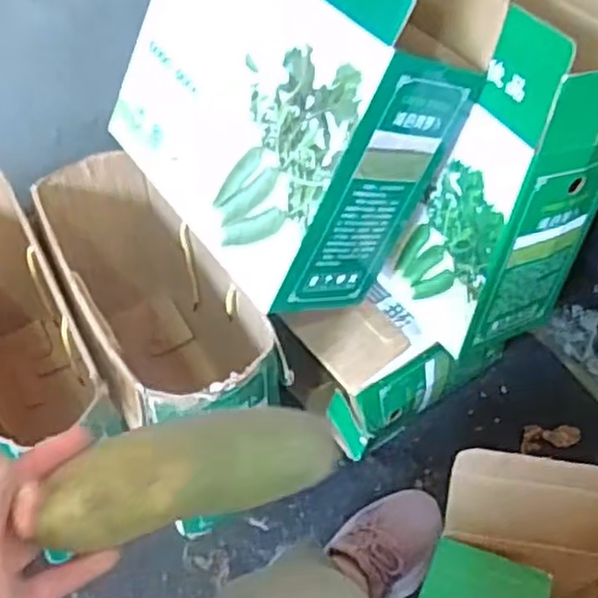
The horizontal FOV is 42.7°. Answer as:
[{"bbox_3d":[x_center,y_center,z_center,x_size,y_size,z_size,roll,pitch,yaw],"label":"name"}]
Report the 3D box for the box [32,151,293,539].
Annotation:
[{"bbox_3d":[-0.158,0.050,0.913,0.155,0.304,0.399,-23,50,-17],"label":"box"}]

